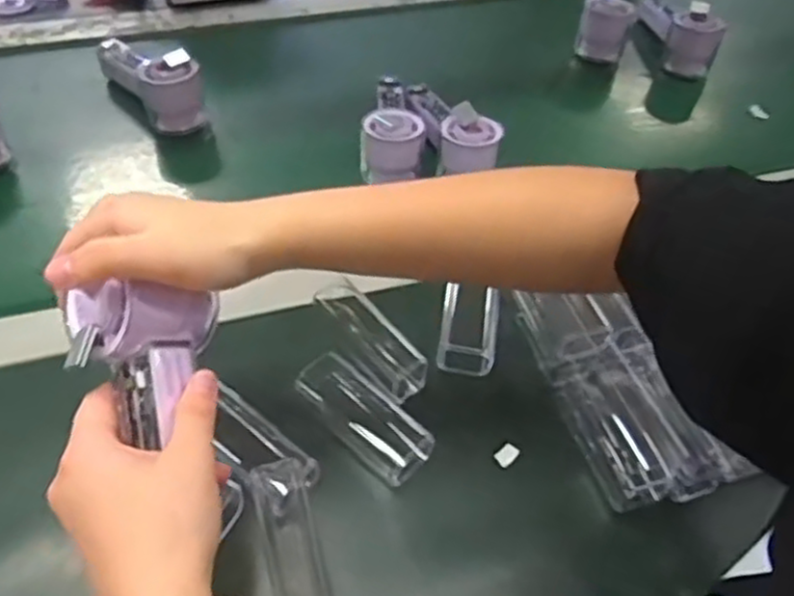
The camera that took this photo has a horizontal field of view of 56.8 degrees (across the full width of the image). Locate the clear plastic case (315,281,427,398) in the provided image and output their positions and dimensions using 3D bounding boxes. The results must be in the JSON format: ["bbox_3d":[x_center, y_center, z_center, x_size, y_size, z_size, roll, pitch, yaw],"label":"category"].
[{"bbox_3d":[-0.019,0.029,0.536,0.030,0.025,0.101,-33,71,-30],"label":"clear plastic case"}]

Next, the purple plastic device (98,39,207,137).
[{"bbox_3d":[-0.250,-0.225,0.744,0.055,0.074,0.144,-28,55,-27],"label":"purple plastic device"}]

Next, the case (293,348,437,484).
[{"bbox_3d":[-0.023,0.080,0.504,0.101,0.026,0.042,36,54,26],"label":"case"}]

